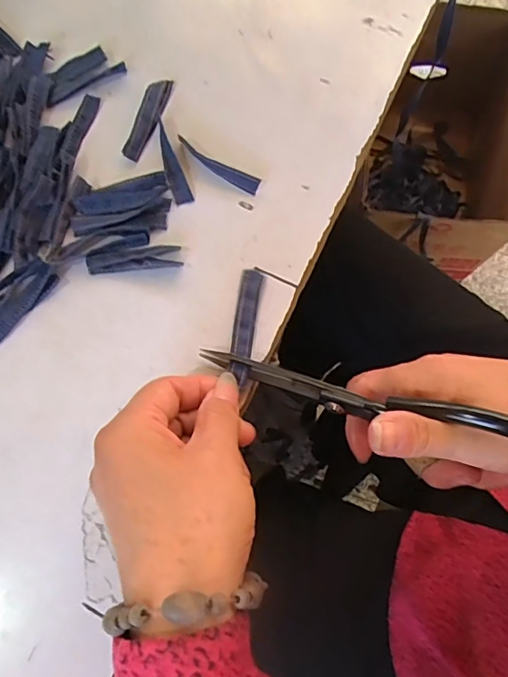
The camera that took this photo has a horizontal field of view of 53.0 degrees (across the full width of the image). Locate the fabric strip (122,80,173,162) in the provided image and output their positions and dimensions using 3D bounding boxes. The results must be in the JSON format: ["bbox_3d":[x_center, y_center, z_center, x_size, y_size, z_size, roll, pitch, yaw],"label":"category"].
[{"bbox_3d":[-0.067,-0.139,0.319,0.014,0.007,0.060,14,77,3],"label":"fabric strip"}]

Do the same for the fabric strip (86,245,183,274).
[{"bbox_3d":[-0.071,-0.047,0.299,0.054,0.004,0.015,-4,77,-1],"label":"fabric strip"}]

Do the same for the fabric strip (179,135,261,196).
[{"bbox_3d":[-0.023,-0.106,0.311,0.059,0.007,0.011,33,79,7],"label":"fabric strip"}]

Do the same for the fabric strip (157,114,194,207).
[{"bbox_3d":[-0.052,-0.109,0.312,0.011,0.007,0.058,-22,78,-5],"label":"fabric strip"}]

